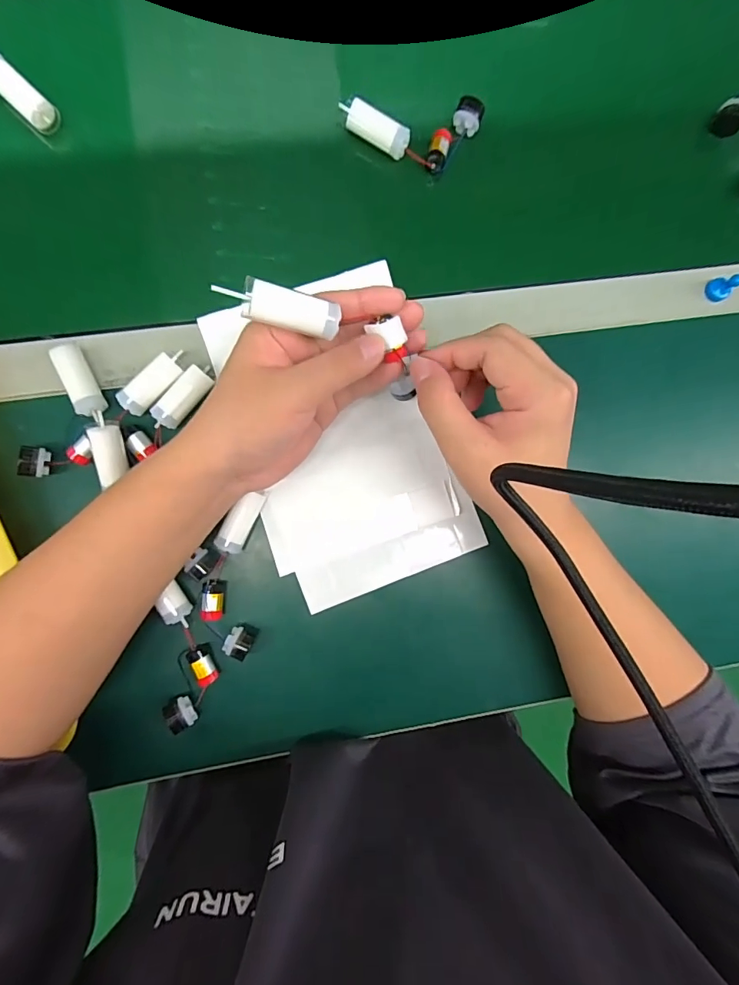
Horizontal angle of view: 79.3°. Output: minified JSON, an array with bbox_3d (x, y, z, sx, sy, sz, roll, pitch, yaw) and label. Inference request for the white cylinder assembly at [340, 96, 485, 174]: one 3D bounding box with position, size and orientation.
[{"bbox_3d":[0.035,-0.278,0.352,0.105,0.023,0.047,-5,90,-5],"label":"white cylinder assembly"}]

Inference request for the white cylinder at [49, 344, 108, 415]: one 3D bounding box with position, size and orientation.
[{"bbox_3d":[-0.209,-0.081,0.323,0.018,0.016,0.050,-24,91,-5],"label":"white cylinder"}]

